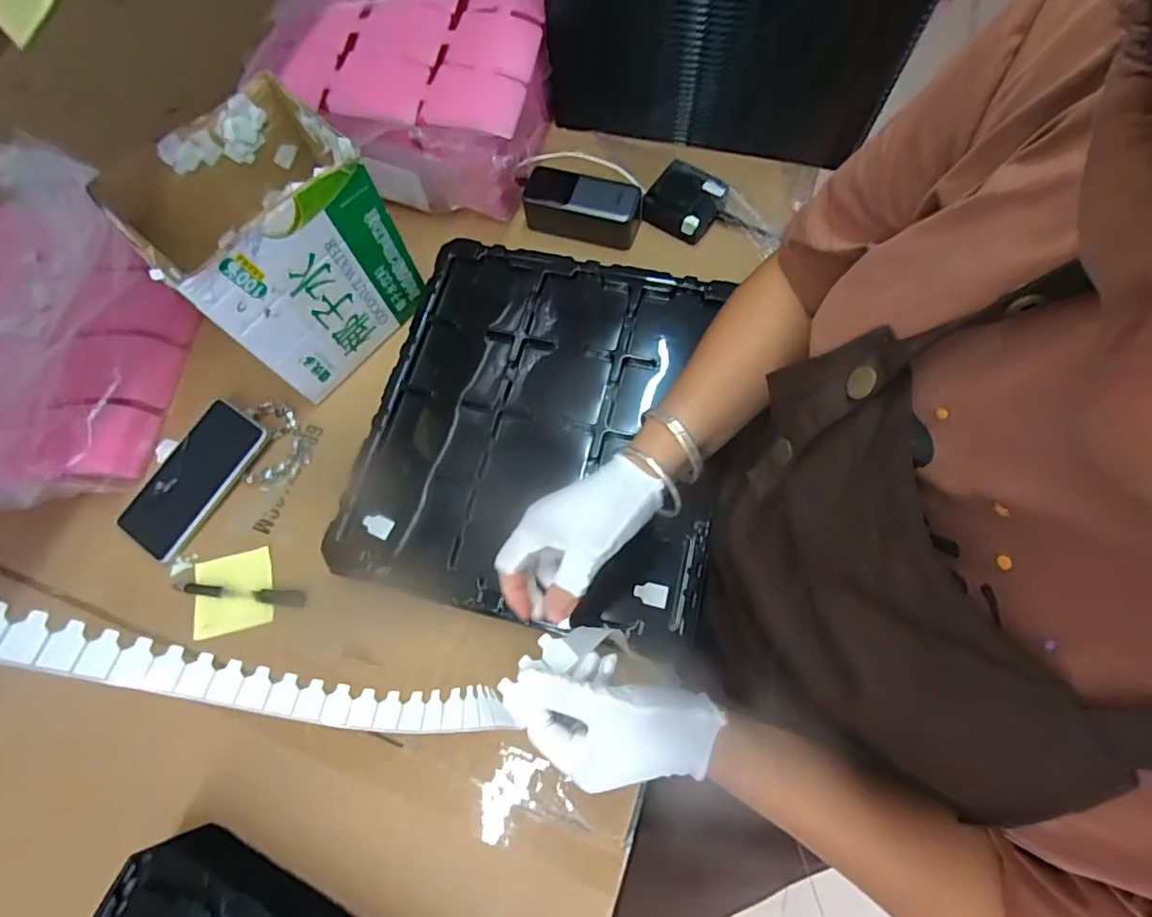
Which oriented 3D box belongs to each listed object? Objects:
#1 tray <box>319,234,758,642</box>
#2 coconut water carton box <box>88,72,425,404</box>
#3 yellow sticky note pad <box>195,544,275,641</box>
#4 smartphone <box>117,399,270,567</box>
[{"bbox_3d":[-0.015,-0.033,0.548,0.366,0.053,0.376,10,71,6],"label":"tray"},{"bbox_3d":[-0.290,-0.207,0.550,0.167,0.194,0.184,43,76,15],"label":"coconut water carton box"},{"bbox_3d":[-0.341,0.132,0.552,0.076,0.008,0.077,-13,70,-4],"label":"yellow sticky note pad"},{"bbox_3d":[-0.401,0.020,0.583,0.080,0.013,0.163,35,81,11],"label":"smartphone"}]

